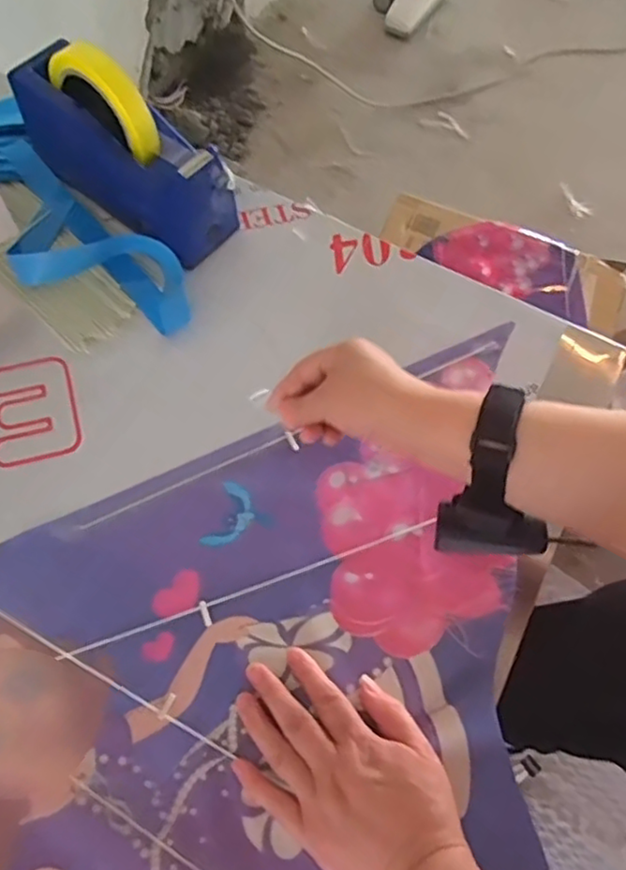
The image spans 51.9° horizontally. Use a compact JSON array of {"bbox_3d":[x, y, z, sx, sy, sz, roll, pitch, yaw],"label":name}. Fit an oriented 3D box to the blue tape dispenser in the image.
[{"bbox_3d":[-0.163,-0.248,0.552,0.203,0.129,0.065,35,68,13],"label":"blue tape dispenser"}]

